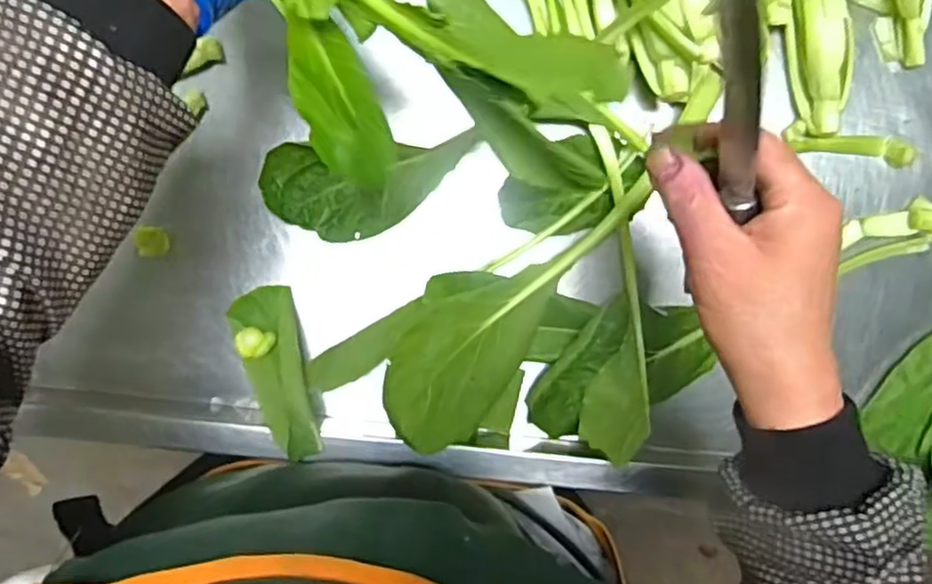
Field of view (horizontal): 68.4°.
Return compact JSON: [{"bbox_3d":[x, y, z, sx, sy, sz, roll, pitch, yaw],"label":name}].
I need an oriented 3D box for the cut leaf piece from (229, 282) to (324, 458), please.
[{"bbox_3d":[-0.128,0.053,0.469,0.045,0.012,0.121,-21,74,2],"label":"cut leaf piece"}]

